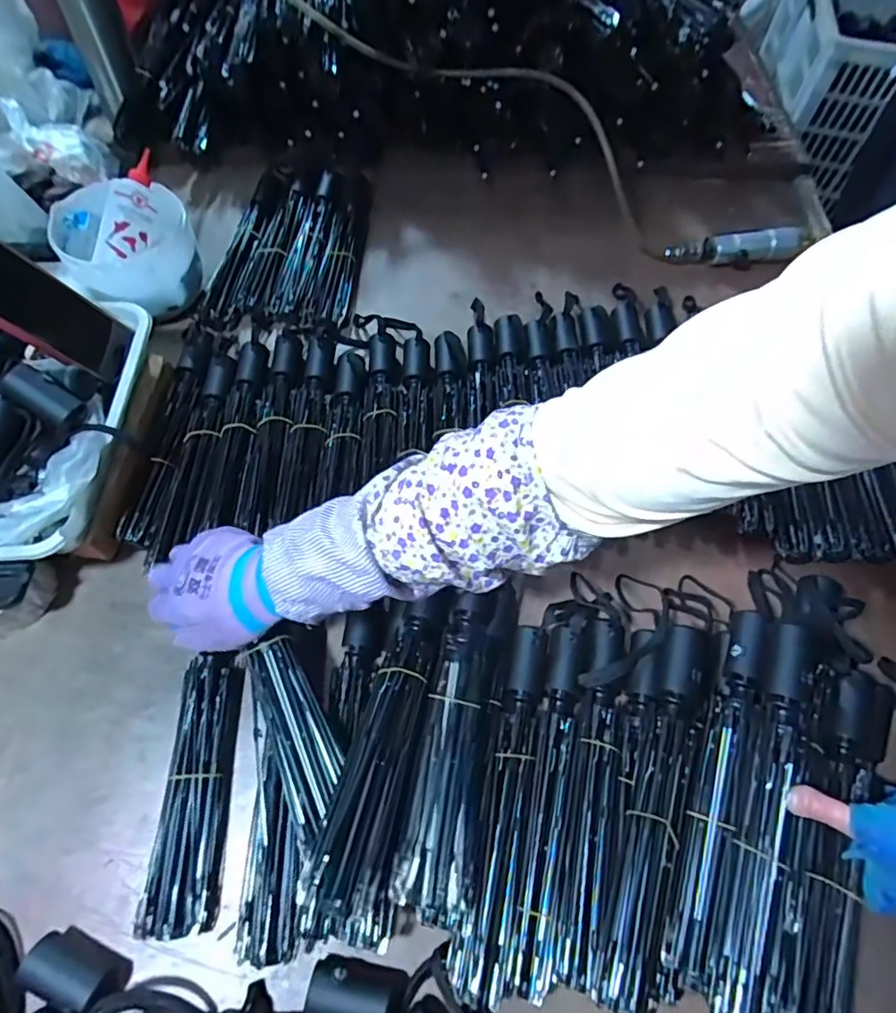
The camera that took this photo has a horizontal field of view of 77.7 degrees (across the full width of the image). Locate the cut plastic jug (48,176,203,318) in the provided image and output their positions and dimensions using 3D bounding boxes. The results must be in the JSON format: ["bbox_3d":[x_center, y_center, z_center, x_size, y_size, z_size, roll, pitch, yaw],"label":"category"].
[{"bbox_3d":[-0.377,-0.307,0.663,0.144,0.111,0.127,-28,63,-16],"label":"cut plastic jug"}]

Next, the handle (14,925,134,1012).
[{"bbox_3d":[-0.270,0.335,0.402,0.067,0.027,0.033,19,61,12],"label":"handle"}]

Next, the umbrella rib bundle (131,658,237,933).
[{"bbox_3d":[-0.211,0.230,0.461,0.059,0.026,0.201,-1,66,0],"label":"umbrella rib bundle"}]

